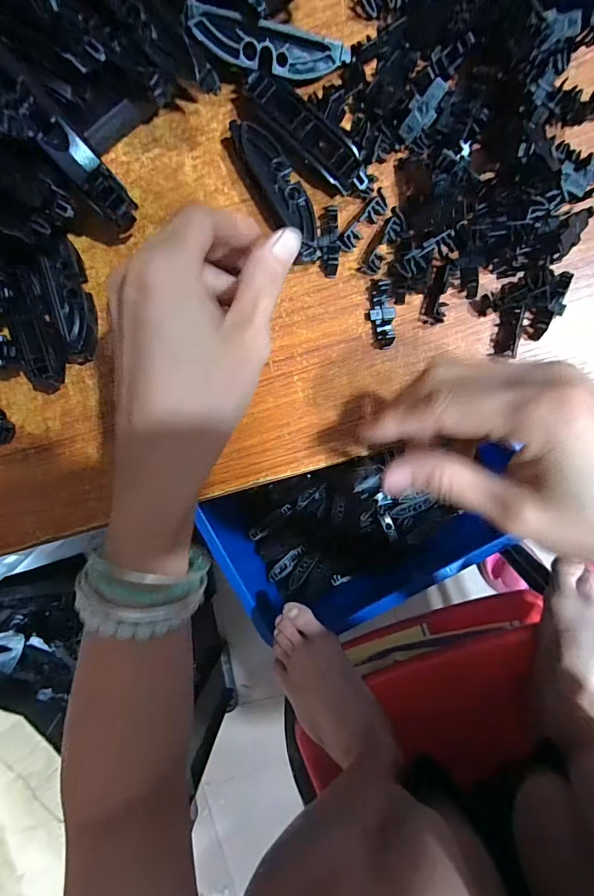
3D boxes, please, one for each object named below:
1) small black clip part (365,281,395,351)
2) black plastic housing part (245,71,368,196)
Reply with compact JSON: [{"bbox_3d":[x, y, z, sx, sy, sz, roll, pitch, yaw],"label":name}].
[{"bbox_3d":[0.045,-0.072,0.221,0.015,0.008,0.035,-13,93,6],"label":"small black clip part"},{"bbox_3d":[0.006,-0.159,0.212,0.076,0.017,0.020,44,97,0],"label":"black plastic housing part"}]

